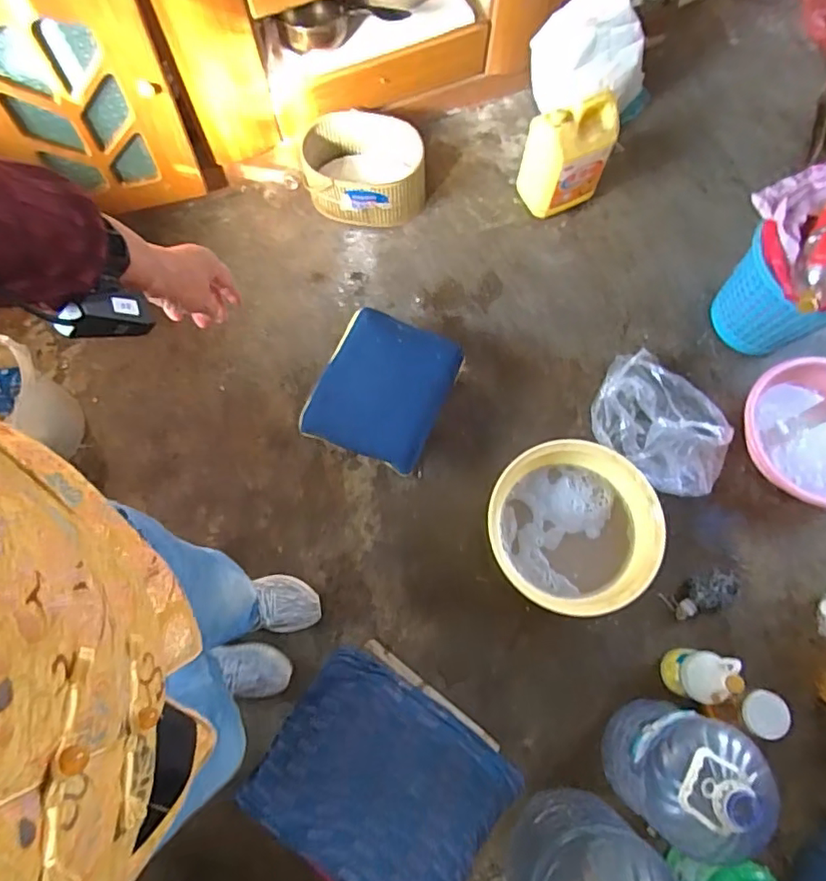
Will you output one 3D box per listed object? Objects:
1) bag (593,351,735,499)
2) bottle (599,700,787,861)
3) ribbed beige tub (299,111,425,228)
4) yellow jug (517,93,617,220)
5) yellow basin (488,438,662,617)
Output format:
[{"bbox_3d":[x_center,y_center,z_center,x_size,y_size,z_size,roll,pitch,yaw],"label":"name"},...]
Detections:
[{"bbox_3d":[0.531,-0.026,1.244,0.314,0.082,0.225,37,78,12],"label":"bag"},{"bbox_3d":[0.435,0.531,0.924,0.170,0.282,0.191,32,76,9],"label":"bottle"},{"bbox_3d":[-0.120,-0.662,1.419,0.285,0.138,0.209,-5,73,0],"label":"ribbed beige tub"},{"bbox_3d":[0.355,-0.665,1.351,0.191,0.260,0.128,-22,75,-6],"label":"yellow jug"},{"bbox_3d":[0.312,0.174,1.158,0.306,0.151,0.325,0,73,2],"label":"yellow basin"}]

